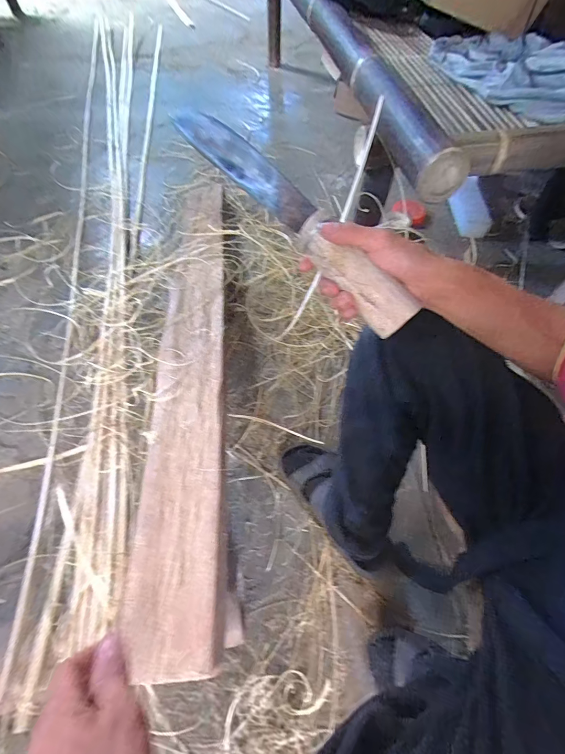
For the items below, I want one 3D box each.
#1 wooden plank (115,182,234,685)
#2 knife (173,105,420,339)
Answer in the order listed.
[{"bbox_3d":[-0.171,-0.070,0.668,0.141,0.042,1.011,-4,55,-2],"label":"wooden plank"},{"bbox_3d":[0.006,-0.162,0.330,0.032,0.041,0.308,-38,79,-22],"label":"knife"}]

